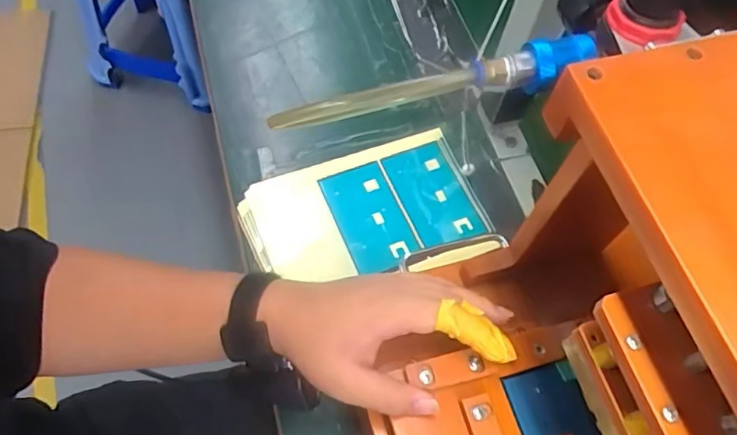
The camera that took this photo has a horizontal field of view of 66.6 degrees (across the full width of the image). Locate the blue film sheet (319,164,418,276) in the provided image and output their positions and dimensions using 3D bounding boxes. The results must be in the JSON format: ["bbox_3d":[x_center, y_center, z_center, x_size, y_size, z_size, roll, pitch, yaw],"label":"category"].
[{"bbox_3d":[0.001,-0.001,0.586,0.069,0.006,0.114,-21,72,-11],"label":"blue film sheet"}]

